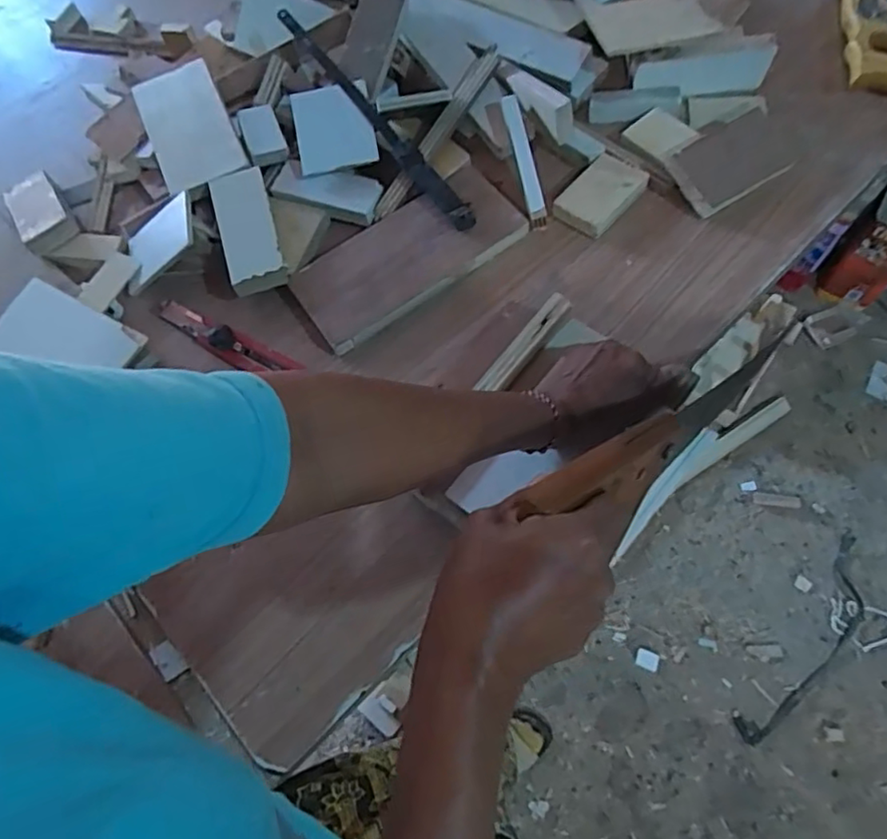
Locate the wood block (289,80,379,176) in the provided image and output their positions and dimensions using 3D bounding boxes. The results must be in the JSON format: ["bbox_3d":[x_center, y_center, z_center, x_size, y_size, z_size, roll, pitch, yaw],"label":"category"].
[{"bbox_3d":[-0.111,-0.292,0.633,0.078,0.078,0.011,-9,41,-1],"label":"wood block"}]

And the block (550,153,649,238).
[{"bbox_3d":[0.145,-0.208,0.583,0.056,0.022,0.075,36,75,18],"label":"block"}]

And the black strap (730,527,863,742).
[{"bbox_3d":[0.656,0.394,1.108,0.091,0.010,0.430,38,72,17],"label":"black strap"}]

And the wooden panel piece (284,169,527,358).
[{"bbox_3d":[-0.034,-0.152,0.575,0.212,0.019,0.099,-37,66,-10],"label":"wooden panel piece"}]

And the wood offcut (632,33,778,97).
[{"bbox_3d":[0.247,-0.335,0.599,0.123,0.048,0.018,-6,67,3],"label":"wood offcut"}]

